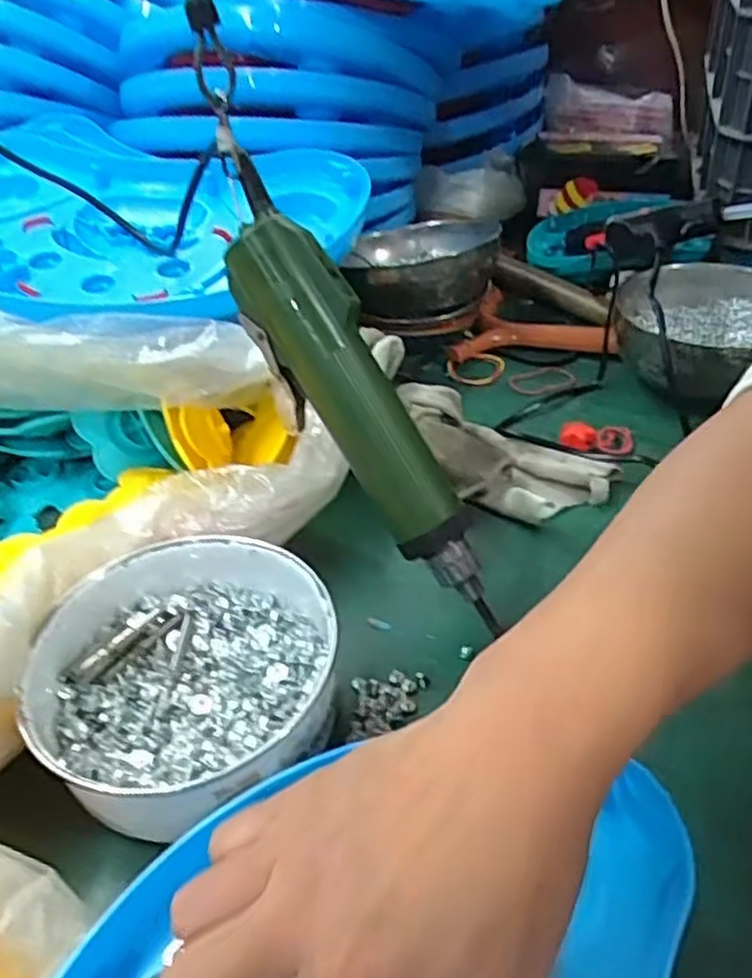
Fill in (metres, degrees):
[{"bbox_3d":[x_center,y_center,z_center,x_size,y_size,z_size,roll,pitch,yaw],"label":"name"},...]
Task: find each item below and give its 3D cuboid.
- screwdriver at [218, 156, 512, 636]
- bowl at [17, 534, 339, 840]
[{"bbox_3d":[-0.010,-0.041,0.389,0.036,0.246,0.047,-36,9,-34],"label":"screwdriver"},{"bbox_3d":[-0.091,0.089,0.359,0.140,0.058,0.136,-3,38,2],"label":"bowl"}]

